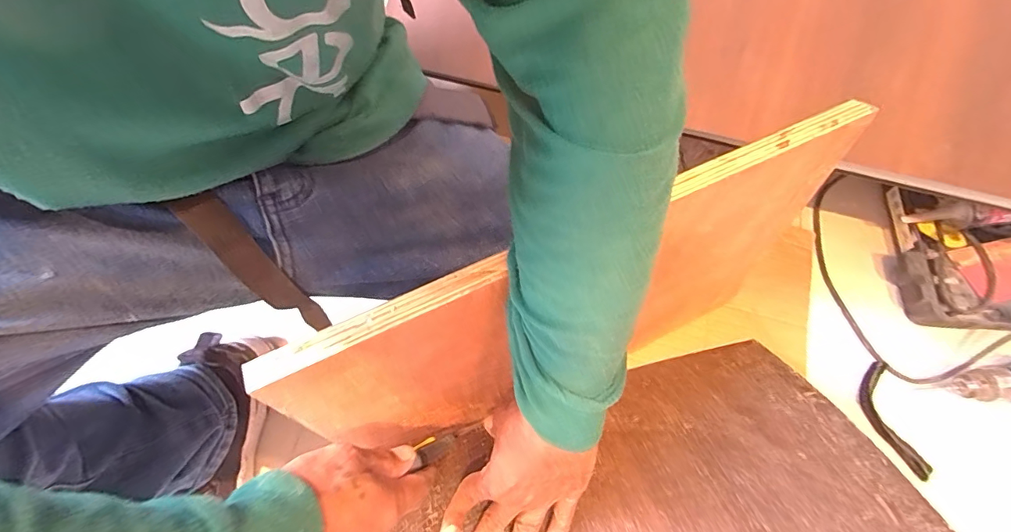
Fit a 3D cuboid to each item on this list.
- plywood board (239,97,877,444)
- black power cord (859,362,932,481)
[{"bbox_3d":[0.077,0.049,0.441,0.492,0.301,0.018,-24,58,-12],"label":"plywood board"},{"bbox_3d":[0.482,0.195,0.574,0.051,0.013,0.139,-6,68,-11],"label":"black power cord"}]

